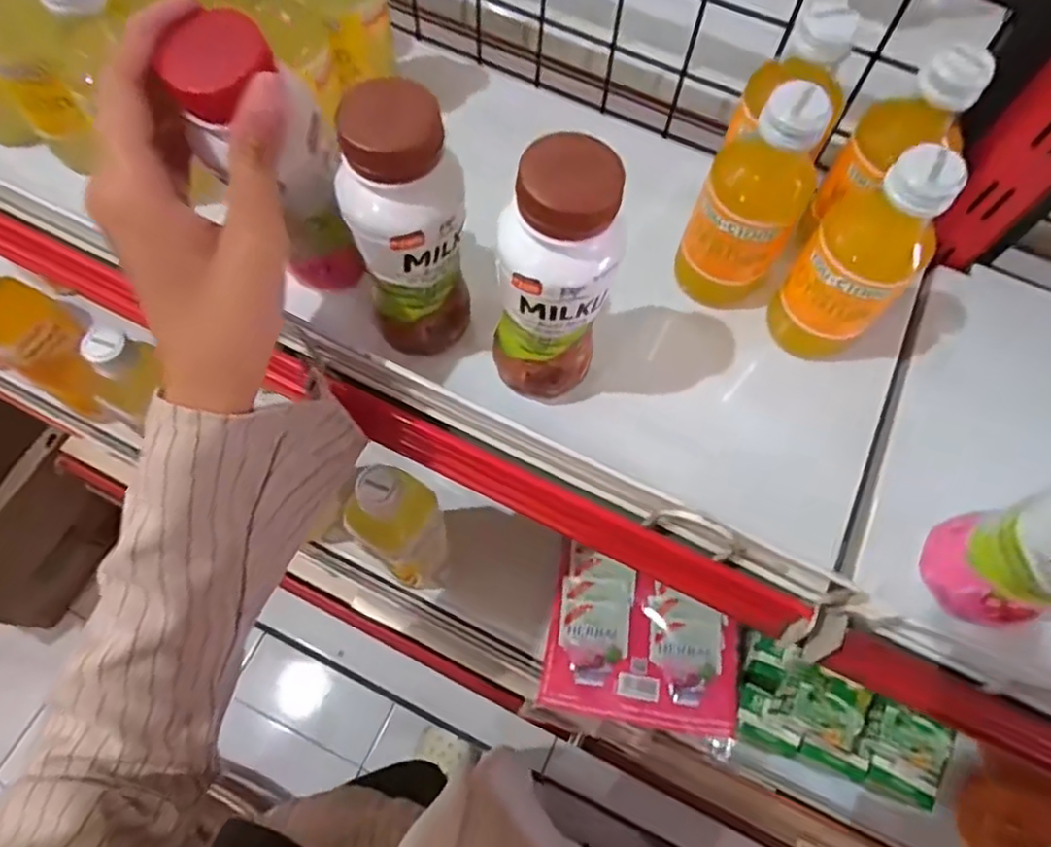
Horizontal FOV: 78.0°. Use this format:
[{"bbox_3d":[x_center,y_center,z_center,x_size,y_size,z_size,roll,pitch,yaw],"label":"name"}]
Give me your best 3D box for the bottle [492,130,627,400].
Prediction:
[{"bbox_3d":[0.012,-0.056,0.302,0.047,0.159,0.047,1,68,-2],"label":"bottle"}]

